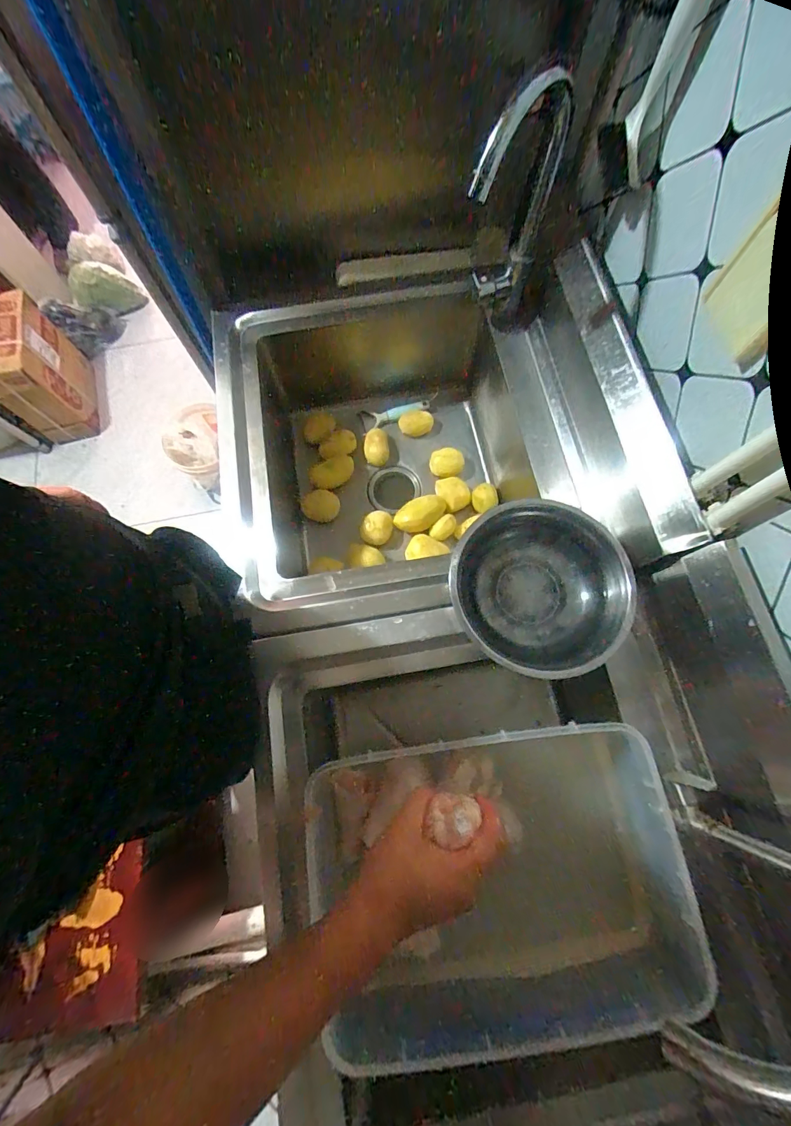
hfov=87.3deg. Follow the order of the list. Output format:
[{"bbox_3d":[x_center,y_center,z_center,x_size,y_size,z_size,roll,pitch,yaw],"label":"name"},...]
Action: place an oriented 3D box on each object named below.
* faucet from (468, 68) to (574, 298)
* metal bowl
[{"bbox_3d":[0.154,-0.455,0.551,0.085,0.287,0.183,17,75,6],"label":"faucet"},{"bbox_3d":[0.183,0.032,0.542,0.209,0.071,0.223,0,74,1],"label":"metal bowl"}]

